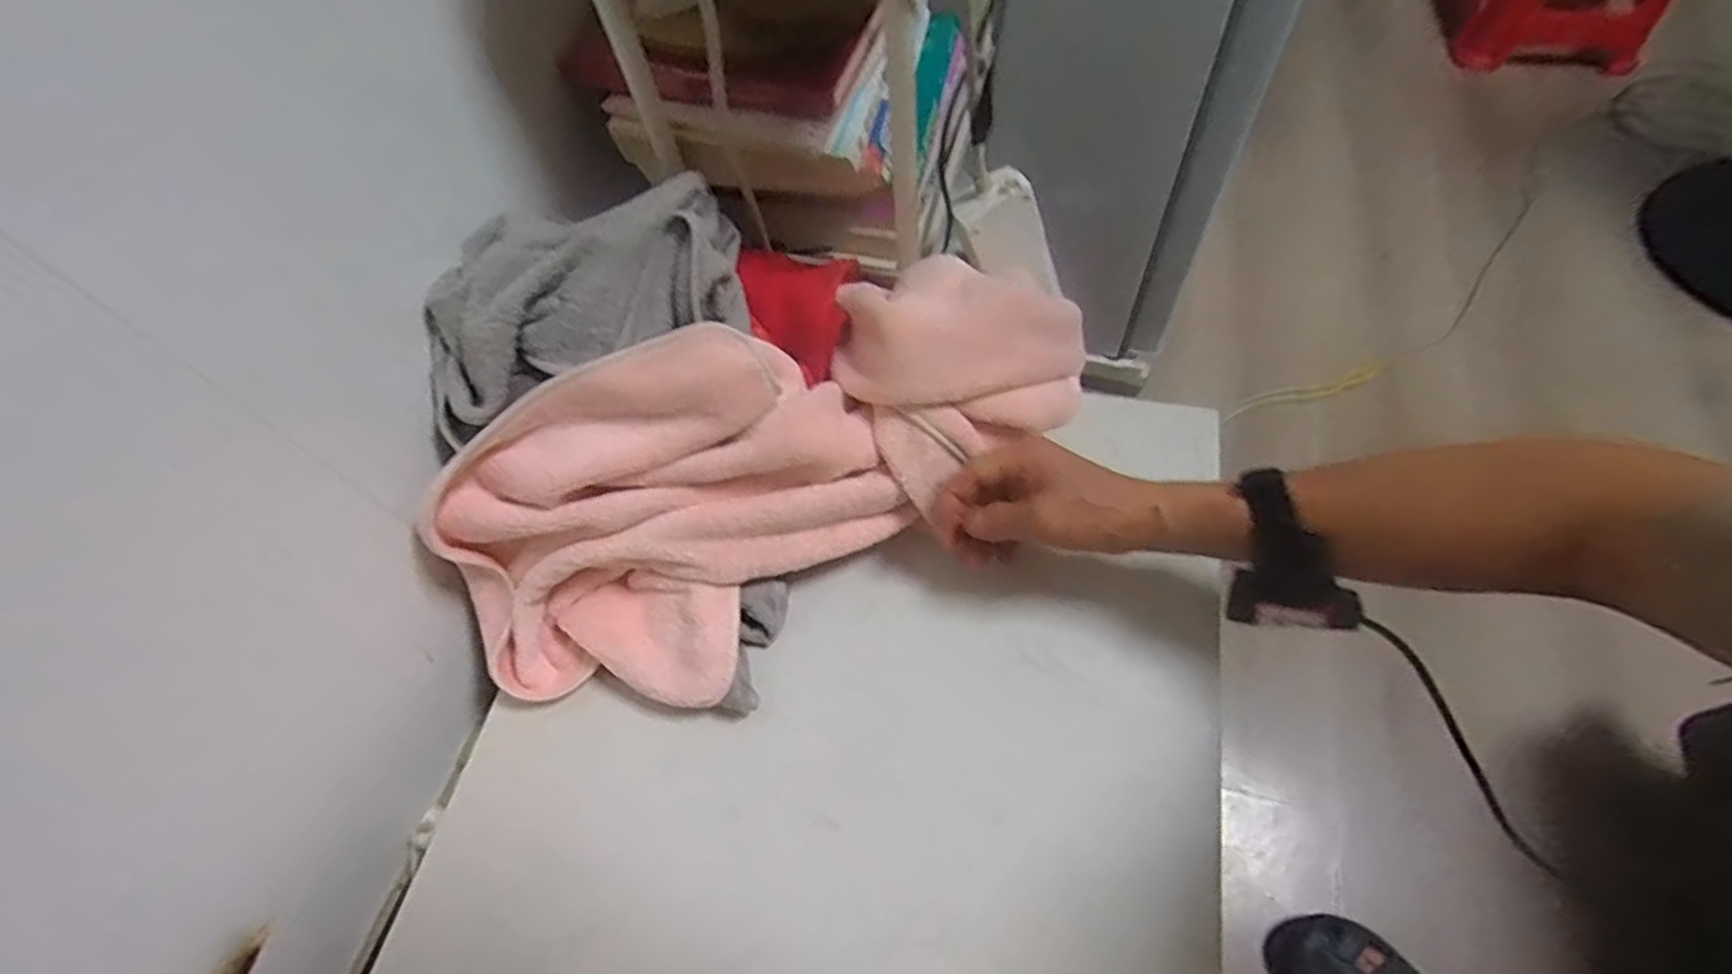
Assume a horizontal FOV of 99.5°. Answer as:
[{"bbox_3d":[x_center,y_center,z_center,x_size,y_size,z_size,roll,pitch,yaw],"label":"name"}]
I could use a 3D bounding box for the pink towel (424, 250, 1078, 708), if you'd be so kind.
[{"bbox_3d":[-0.066,-0.007,0.479,0.454,0.155,0.169,-27,64,-1],"label":"pink towel"}]

